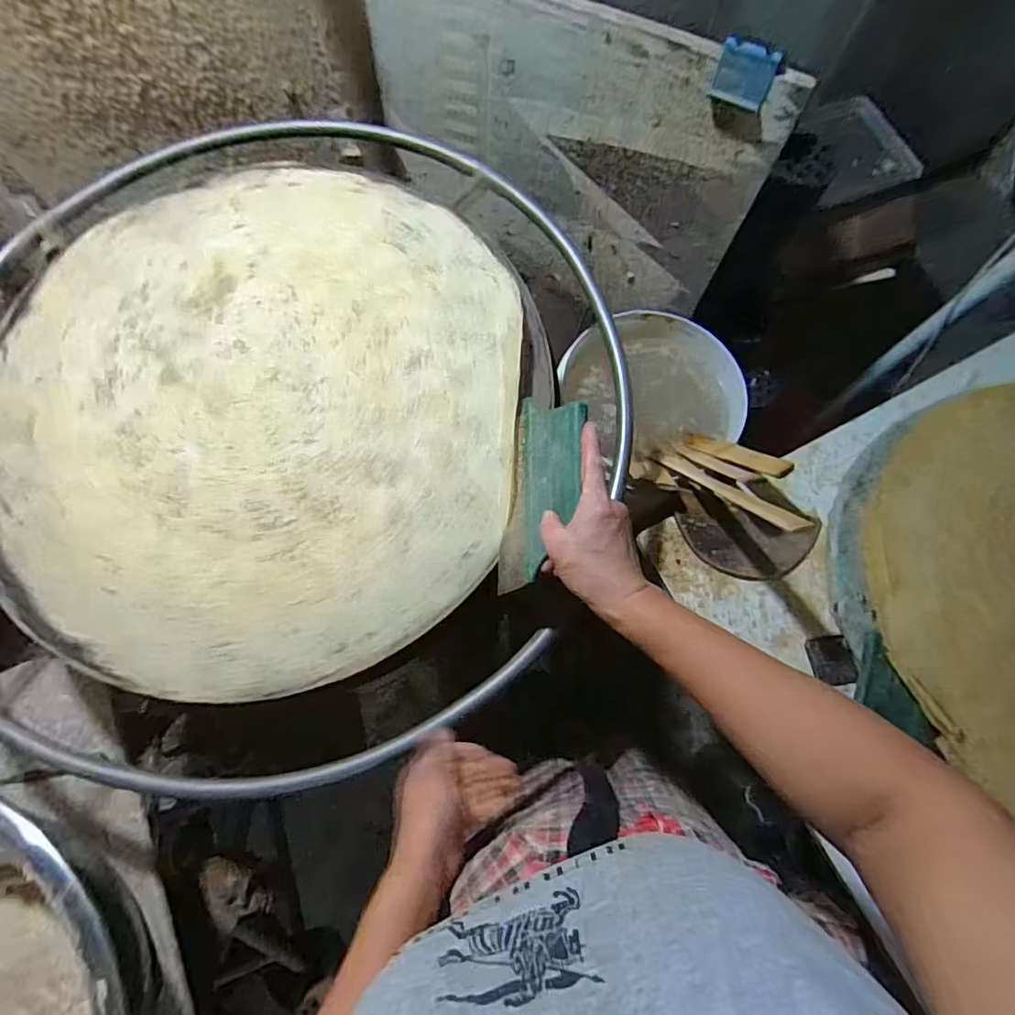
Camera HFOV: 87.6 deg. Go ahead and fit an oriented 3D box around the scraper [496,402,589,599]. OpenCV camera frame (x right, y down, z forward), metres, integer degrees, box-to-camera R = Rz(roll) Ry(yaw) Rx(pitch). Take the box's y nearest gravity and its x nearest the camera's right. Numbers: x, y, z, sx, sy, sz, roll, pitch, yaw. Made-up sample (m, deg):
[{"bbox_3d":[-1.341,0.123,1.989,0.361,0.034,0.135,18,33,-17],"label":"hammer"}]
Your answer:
[{"bbox_3d":[0.031,-0.013,0.501,0.009,0.102,0.185,10,85,-30],"label":"scraper"}]

